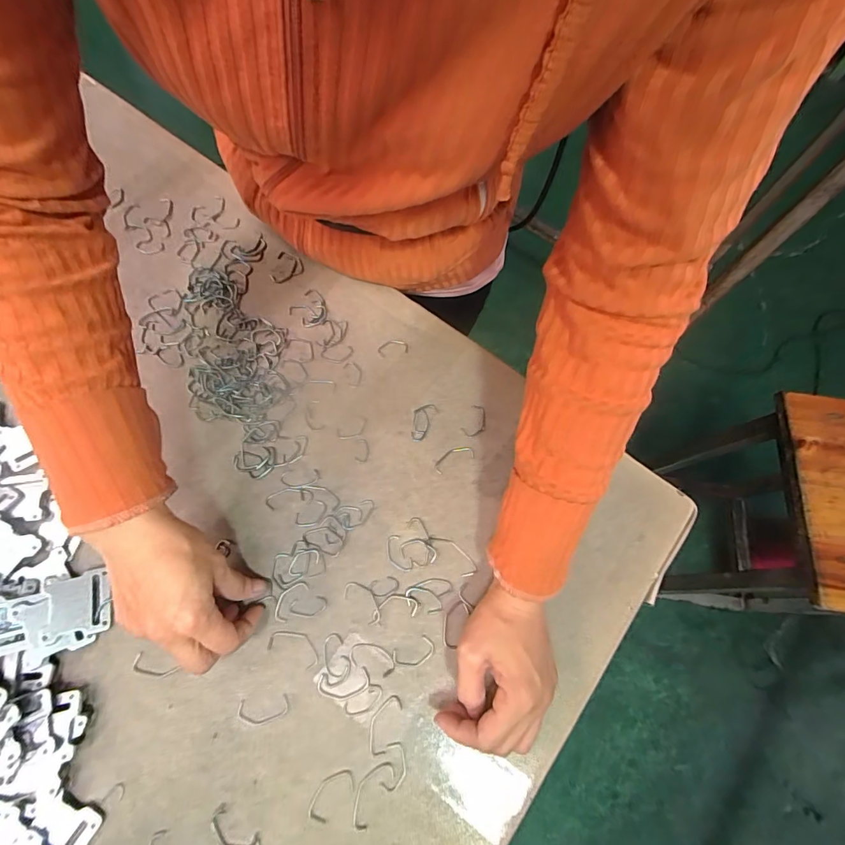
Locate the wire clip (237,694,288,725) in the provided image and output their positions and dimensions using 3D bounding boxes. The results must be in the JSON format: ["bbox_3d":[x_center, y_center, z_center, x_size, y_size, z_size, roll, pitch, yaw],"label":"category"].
[{"bbox_3d":[-0.122,0.220,0.319,0.037,0.004,0.017,-5,70,-4],"label":"wire clip"}]

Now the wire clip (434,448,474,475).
[{"bbox_3d":[0.029,0.033,0.396,0.040,0.006,0.016,-26,72,-11],"label":"wire clip"}]

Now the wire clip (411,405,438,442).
[{"bbox_3d":[-0.002,-0.001,0.409,0.020,0.004,0.041,24,70,7],"label":"wire clip"}]

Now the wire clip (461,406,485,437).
[{"bbox_3d":[0.052,0.000,0.409,0.021,0.004,0.032,28,71,8],"label":"wire clip"}]

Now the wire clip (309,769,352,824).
[{"bbox_3d":[-0.067,0.270,0.303,0.037,0.004,0.020,-42,76,-16],"label":"wire clip"}]

